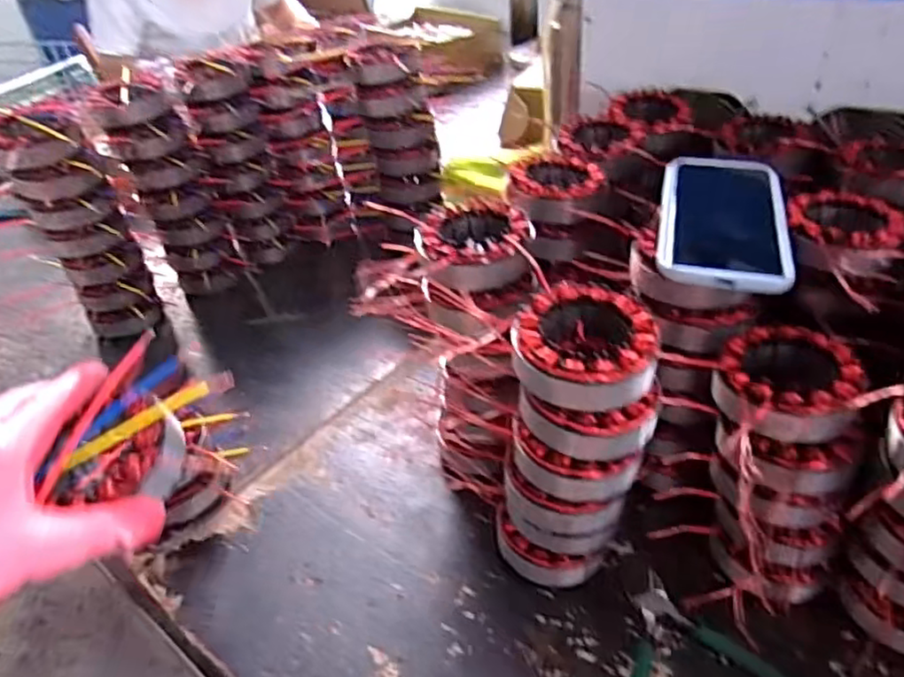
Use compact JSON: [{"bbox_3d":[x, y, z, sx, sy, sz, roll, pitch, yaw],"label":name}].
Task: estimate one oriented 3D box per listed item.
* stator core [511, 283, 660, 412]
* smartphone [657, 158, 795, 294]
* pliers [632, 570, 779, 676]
[{"bbox_3d":[0.084,0.006,0.410,0.087,0.037,0.085,6,40,16],"label":"stator core"},{"bbox_3d":[0.197,-0.091,0.478,0.084,0.012,0.171,6,40,16],"label":"smartphone"},{"bbox_3d":[0.163,0.224,0.449,0.130,0.012,0.131,-13,39,-7],"label":"pliers"}]

